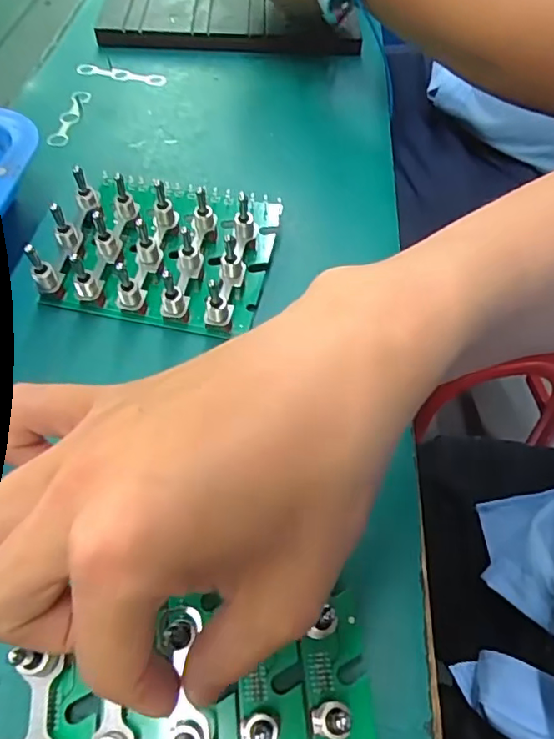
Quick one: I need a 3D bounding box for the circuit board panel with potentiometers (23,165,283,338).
[{"bbox_3d":[-0.071,-0.083,0.338,0.131,0.047,0.110,11,55,8],"label":"circuit board panel with potentiometers"}]

